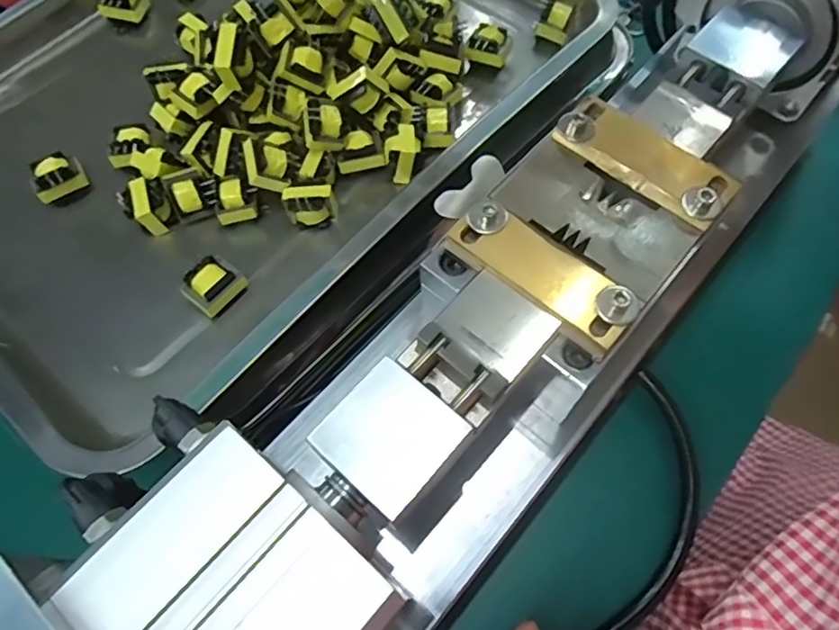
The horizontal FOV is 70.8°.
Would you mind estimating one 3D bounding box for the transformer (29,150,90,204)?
[{"bbox_3d":[-0.194,-0.074,0.319,0.026,0.018,0.019,-38,70,-15],"label":"transformer"}]

